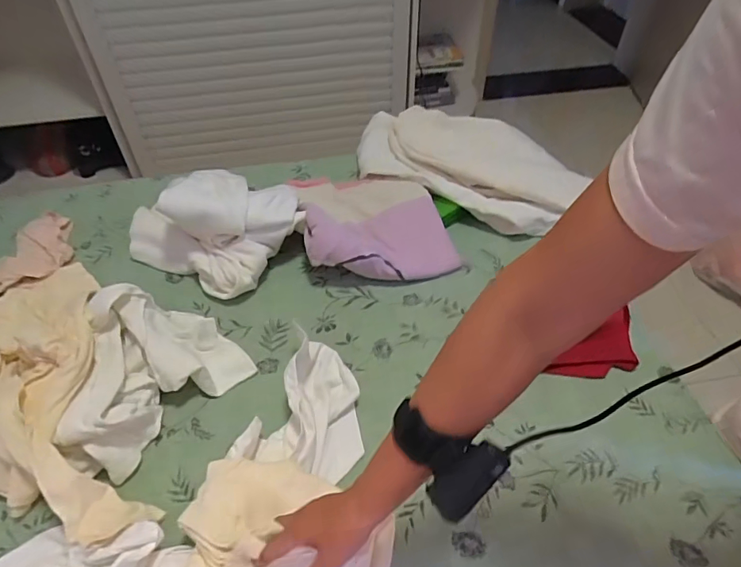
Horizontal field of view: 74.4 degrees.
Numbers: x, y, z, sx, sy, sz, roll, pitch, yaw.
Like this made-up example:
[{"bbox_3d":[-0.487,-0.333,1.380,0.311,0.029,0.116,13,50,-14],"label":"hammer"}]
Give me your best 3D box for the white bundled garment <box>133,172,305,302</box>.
[{"bbox_3d":[-0.289,-0.125,0.908,0.291,0.167,0.227,24,52,20],"label":"white bundled garment"}]

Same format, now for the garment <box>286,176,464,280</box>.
[{"bbox_3d":[0.002,-0.129,0.972,0.280,0.105,0.289,-12,49,-11],"label":"garment"}]

